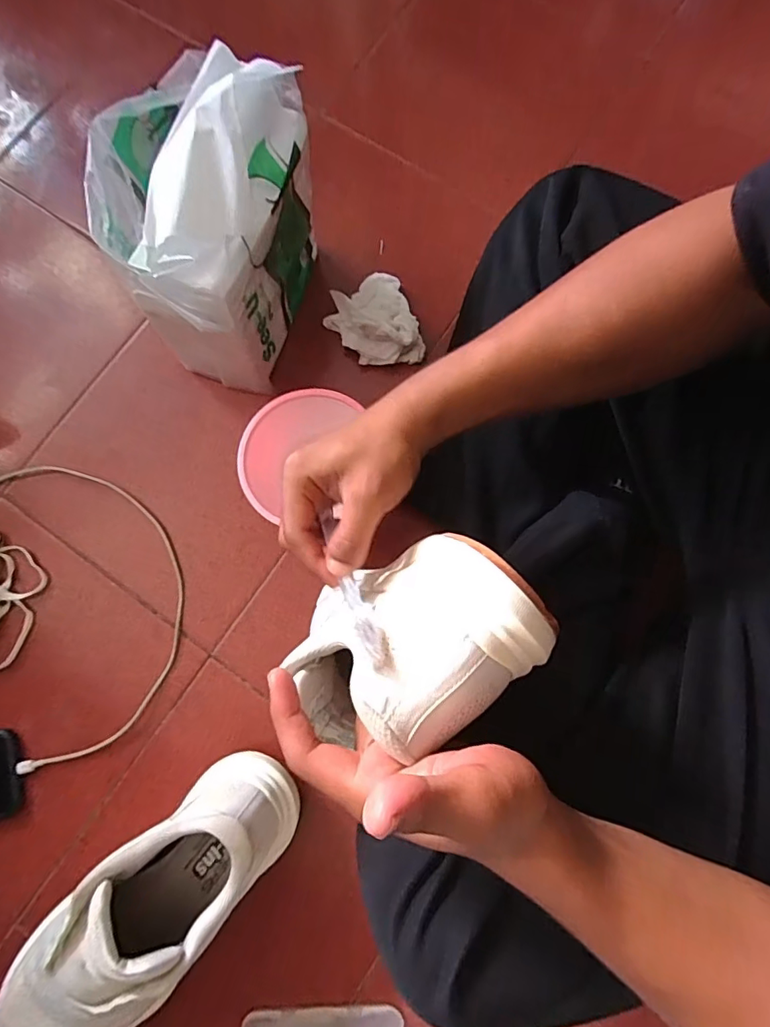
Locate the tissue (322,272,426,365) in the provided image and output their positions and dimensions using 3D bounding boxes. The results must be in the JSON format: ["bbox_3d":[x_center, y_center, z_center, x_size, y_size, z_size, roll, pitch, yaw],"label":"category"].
[{"bbox_3d":[-0.014,-0.215,0.568,0.087,0.056,0.109,-21,79,-4],"label":"tissue"}]

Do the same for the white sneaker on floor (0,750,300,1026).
[{"bbox_3d":[-0.204,0.343,0.421,0.290,0.125,0.114,-41,81,-8],"label":"white sneaker on floor"}]

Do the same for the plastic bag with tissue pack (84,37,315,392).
[{"bbox_3d":[-0.159,-0.261,0.487,0.126,0.241,0.221,16,79,4],"label":"plastic bag with tissue pack"}]

